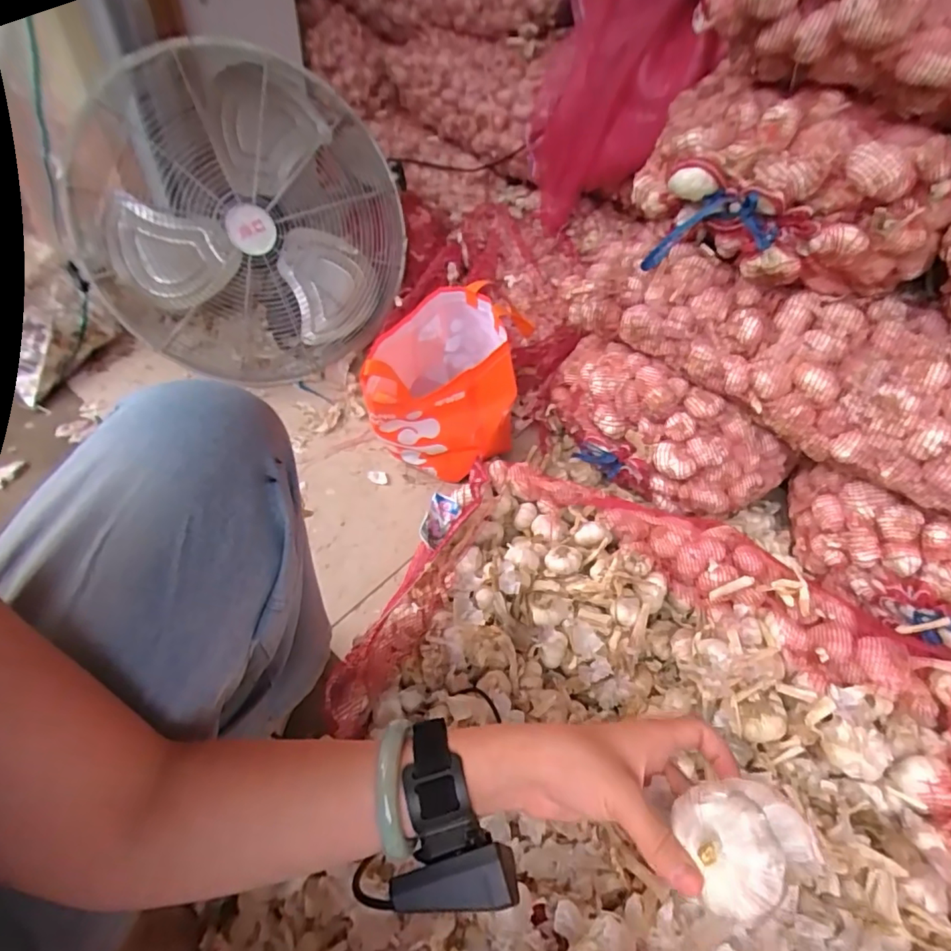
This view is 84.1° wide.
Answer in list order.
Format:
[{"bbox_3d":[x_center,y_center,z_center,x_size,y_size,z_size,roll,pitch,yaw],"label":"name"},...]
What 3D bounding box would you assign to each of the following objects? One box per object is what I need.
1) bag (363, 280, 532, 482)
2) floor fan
[{"bbox_3d":[-0.046,-0.146,0.871,0.230,0.225,0.247,6,48,0],"label":"bag"},{"bbox_3d":[-0.434,-0.463,0.983,0.562,0.490,0.312,-5,49,-10],"label":"floor fan"}]

